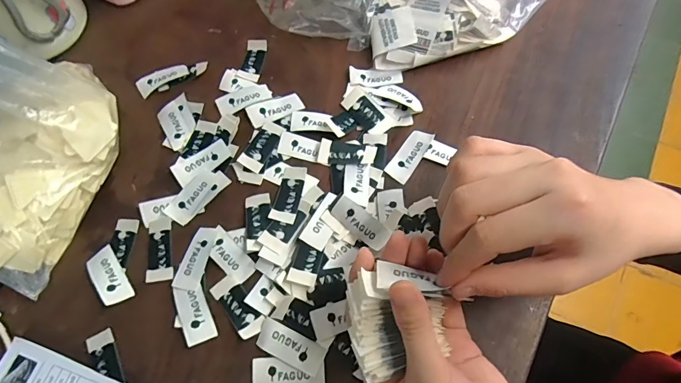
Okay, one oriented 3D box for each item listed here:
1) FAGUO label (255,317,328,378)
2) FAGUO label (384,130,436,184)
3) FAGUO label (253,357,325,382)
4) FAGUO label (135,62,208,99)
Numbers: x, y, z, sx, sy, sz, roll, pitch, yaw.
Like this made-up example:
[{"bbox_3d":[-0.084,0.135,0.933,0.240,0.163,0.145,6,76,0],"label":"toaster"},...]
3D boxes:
[{"bbox_3d":[-0.033,0.103,0.275,0.046,0.004,0.020,24,73,9],"label":"FAGUO label"},{"bbox_3d":[0.055,-0.030,0.333,0.020,0.010,0.047,32,67,16],"label":"FAGUO label"},{"bbox_3d":[-0.034,0.118,0.269,0.047,0.004,0.019,-2,62,0],"label":"FAGUO label"},{"bbox_3d":[-0.152,-0.105,0.372,0.061,0.004,0.024,-28,65,-14],"label":"FAGUO label"}]

